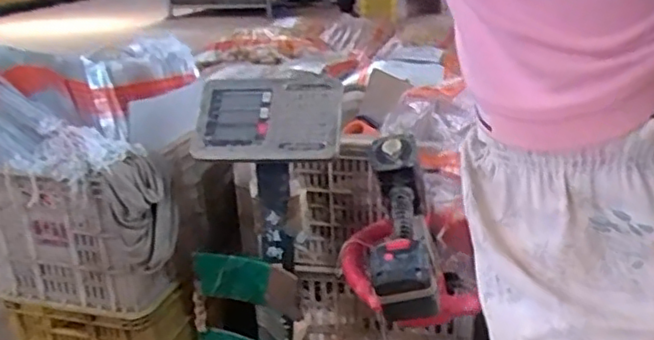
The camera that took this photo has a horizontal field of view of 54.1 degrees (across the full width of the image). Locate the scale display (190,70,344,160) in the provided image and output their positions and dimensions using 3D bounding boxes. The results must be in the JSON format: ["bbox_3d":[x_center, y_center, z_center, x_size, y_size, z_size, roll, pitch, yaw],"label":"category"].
[{"bbox_3d":[-0.100,-0.098,1.109,0.253,0.181,0.038,-2,-27,-4],"label":"scale display"}]

